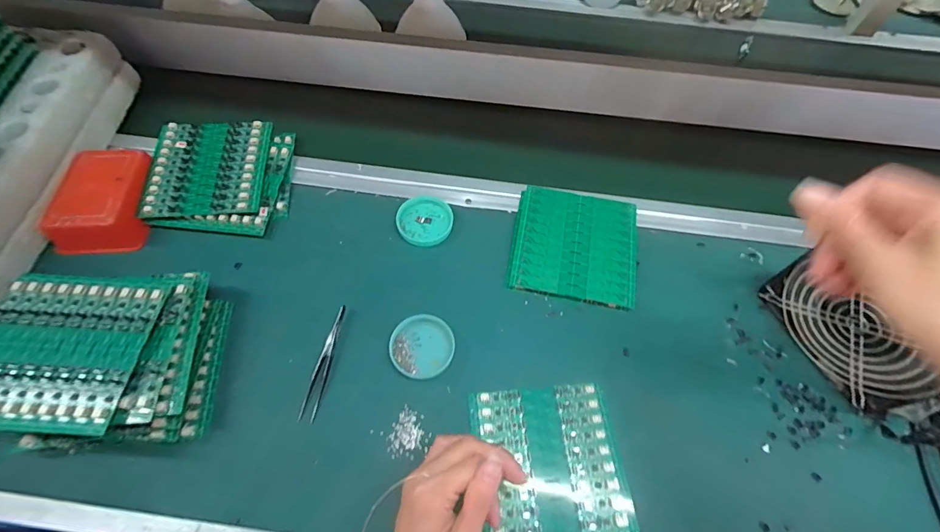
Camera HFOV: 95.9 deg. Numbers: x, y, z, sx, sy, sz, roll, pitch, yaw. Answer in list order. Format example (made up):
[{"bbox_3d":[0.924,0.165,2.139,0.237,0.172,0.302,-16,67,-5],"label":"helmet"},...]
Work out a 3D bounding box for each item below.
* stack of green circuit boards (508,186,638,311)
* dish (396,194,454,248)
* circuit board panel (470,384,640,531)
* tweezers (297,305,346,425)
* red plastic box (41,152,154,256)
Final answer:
[{"bbox_3d":[0.122,-0.024,0.498,0.139,0.020,0.136,12,61,5],"label":"stack of green circuit boards"},{"bbox_3d":[-0.055,-0.057,0.517,0.065,0.014,0.063,1,60,-1],"label":"dish"},{"bbox_3d":[0.074,0.183,0.388,0.134,0.004,0.136,-3,60,-4],"label":"circuit board panel"},{"bbox_3d":[-0.147,0.095,0.426,0.016,0.012,0.117,9,60,3],"label":"tweezers"},{"bbox_3d":[-0.431,-0.076,0.497,0.098,0.043,0.128,-7,61,-6],"label":"red plastic box"}]

